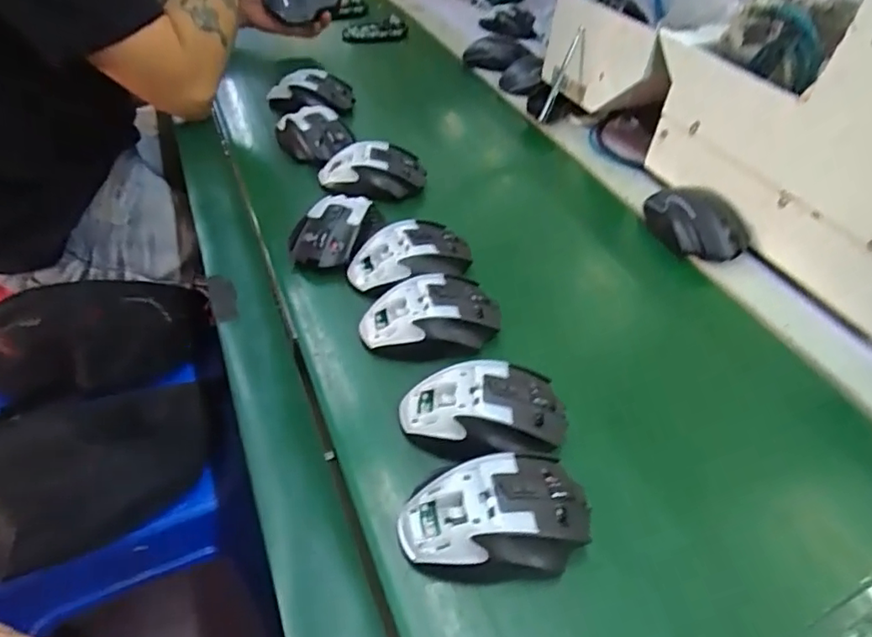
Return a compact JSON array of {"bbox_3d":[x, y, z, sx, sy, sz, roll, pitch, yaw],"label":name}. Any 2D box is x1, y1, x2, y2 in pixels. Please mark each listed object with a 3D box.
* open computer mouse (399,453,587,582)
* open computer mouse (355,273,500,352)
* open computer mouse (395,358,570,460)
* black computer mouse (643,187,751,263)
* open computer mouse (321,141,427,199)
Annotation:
[{"bbox_3d":[0.038,0.123,0.345,0.114,0.041,0.067,-7,45,-11],"label":"open computer mouse"},{"bbox_3d":[-0.004,-0.005,0.471,0.114,0.037,0.070,0,44,-4],"label":"open computer mouse"},{"bbox_3d":[0.036,0.070,0.397,0.113,0.038,0.072,-6,45,-10],"label":"open computer mouse"},{"bbox_3d":[0.272,-0.103,0.588,0.073,0.041,0.109,-9,46,-13],"label":"black computer mouse"},{"bbox_3d":[-0.071,-0.167,0.631,0.112,0.032,0.069,-8,45,-12],"label":"open computer mouse"}]

